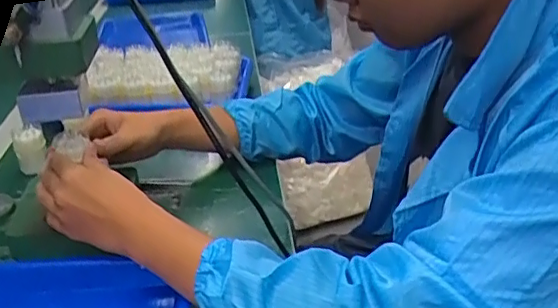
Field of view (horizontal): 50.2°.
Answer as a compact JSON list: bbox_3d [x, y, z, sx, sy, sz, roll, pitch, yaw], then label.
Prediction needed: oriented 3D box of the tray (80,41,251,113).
[{"bbox_3d":[-0.190,-0.135,1.009,0.265,0.062,0.213,-5,25,3],"label":"tray"}]

